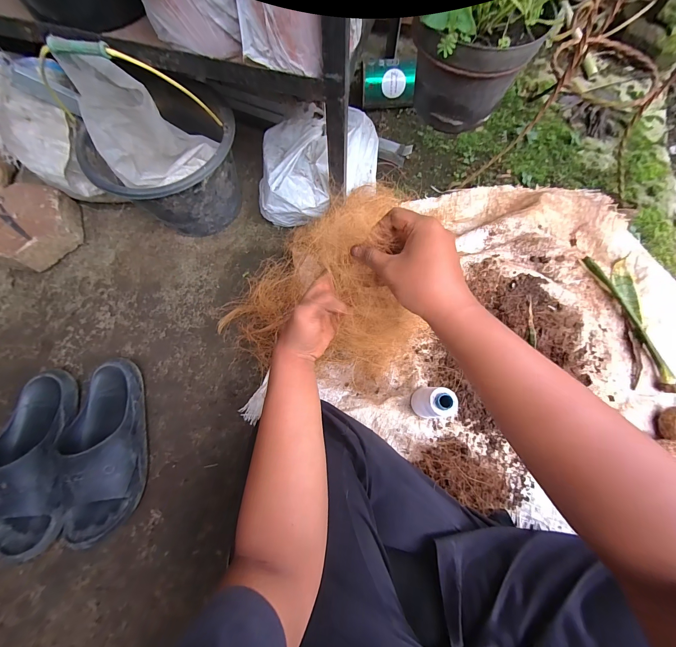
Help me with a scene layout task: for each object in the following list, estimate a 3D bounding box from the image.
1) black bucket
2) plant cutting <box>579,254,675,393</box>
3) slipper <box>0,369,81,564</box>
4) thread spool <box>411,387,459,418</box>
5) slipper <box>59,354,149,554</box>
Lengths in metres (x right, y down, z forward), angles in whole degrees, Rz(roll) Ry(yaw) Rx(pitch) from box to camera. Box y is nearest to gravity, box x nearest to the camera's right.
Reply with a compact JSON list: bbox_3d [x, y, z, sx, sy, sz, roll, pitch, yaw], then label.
[{"bbox_3d":[-0.335,-0.333,0.547,0.243,0.346,0.243,0,73,1],"label":"black bucket"},{"bbox_3d":[0.597,-0.008,0.589,0.093,0.022,0.285,-3,72,0],"label":"plant cutting"},{"bbox_3d":[-0.532,0.239,0.506,0.132,0.081,0.302,3,73,2],"label":"slipper"},{"bbox_3d":[0.164,0.138,0.499,0.049,0.109,0.046,0,73,1],"label":"thread spool"},{"bbox_3d":[-0.417,0.218,0.511,0.131,0.082,0.302,-3,72,0],"label":"slipper"}]

